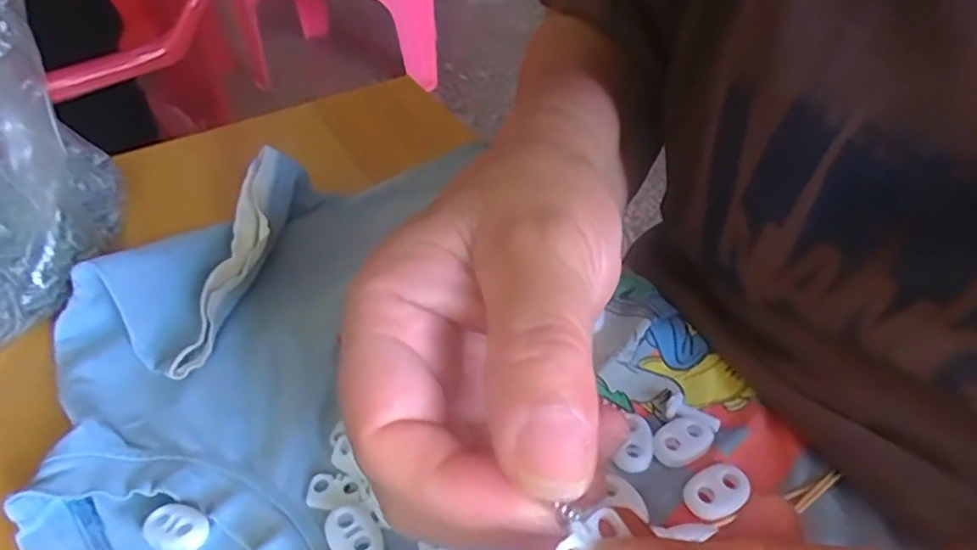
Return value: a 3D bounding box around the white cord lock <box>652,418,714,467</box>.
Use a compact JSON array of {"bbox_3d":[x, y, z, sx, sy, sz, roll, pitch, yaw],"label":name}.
[{"bbox_3d":[0.068,0.057,0.226,0.023,0.004,0.015,-24,46,-21],"label":"white cord lock"}]

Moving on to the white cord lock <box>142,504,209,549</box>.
[{"bbox_3d":[-0.101,0.082,0.211,0.021,0.007,0.015,22,48,25],"label":"white cord lock"}]

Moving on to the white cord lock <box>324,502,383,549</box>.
[{"bbox_3d":[-0.043,0.082,0.206,0.015,0.004,0.023,-30,49,-26],"label":"white cord lock"}]

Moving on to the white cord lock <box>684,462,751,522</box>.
[{"bbox_3d":[0.075,0.070,0.212,0.022,0.004,0.015,-26,47,-23],"label":"white cord lock"}]

